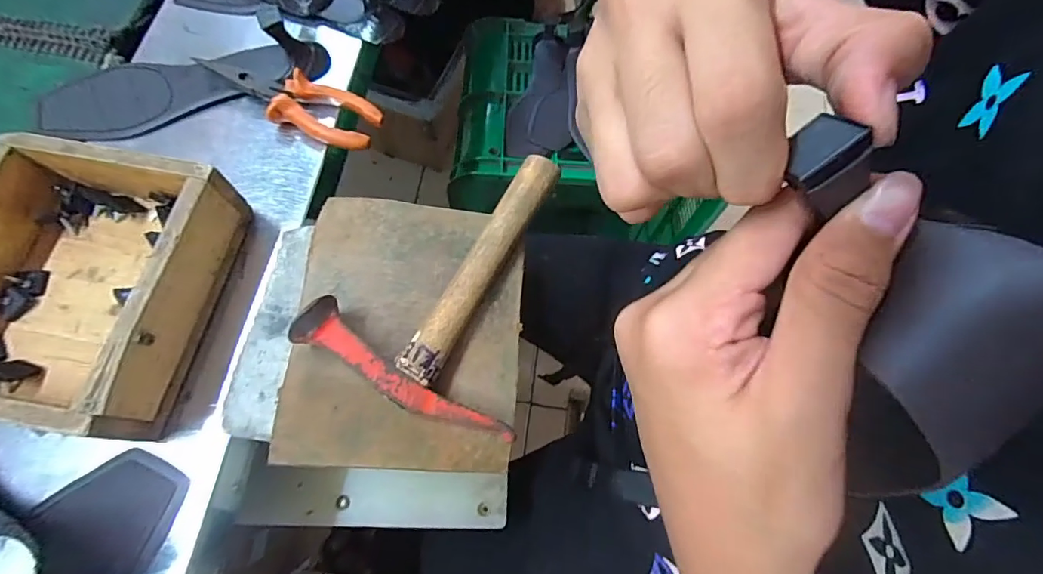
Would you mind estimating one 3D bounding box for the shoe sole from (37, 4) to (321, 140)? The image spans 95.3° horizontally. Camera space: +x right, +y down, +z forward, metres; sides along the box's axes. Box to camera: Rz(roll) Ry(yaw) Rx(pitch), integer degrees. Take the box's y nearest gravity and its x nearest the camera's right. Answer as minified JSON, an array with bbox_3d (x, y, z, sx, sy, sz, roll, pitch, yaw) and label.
[{"bbox_3d":[-0.295,-0.181,0.400,0.242,0.063,0.081,-8,70,-6],"label":"shoe sole"}]

